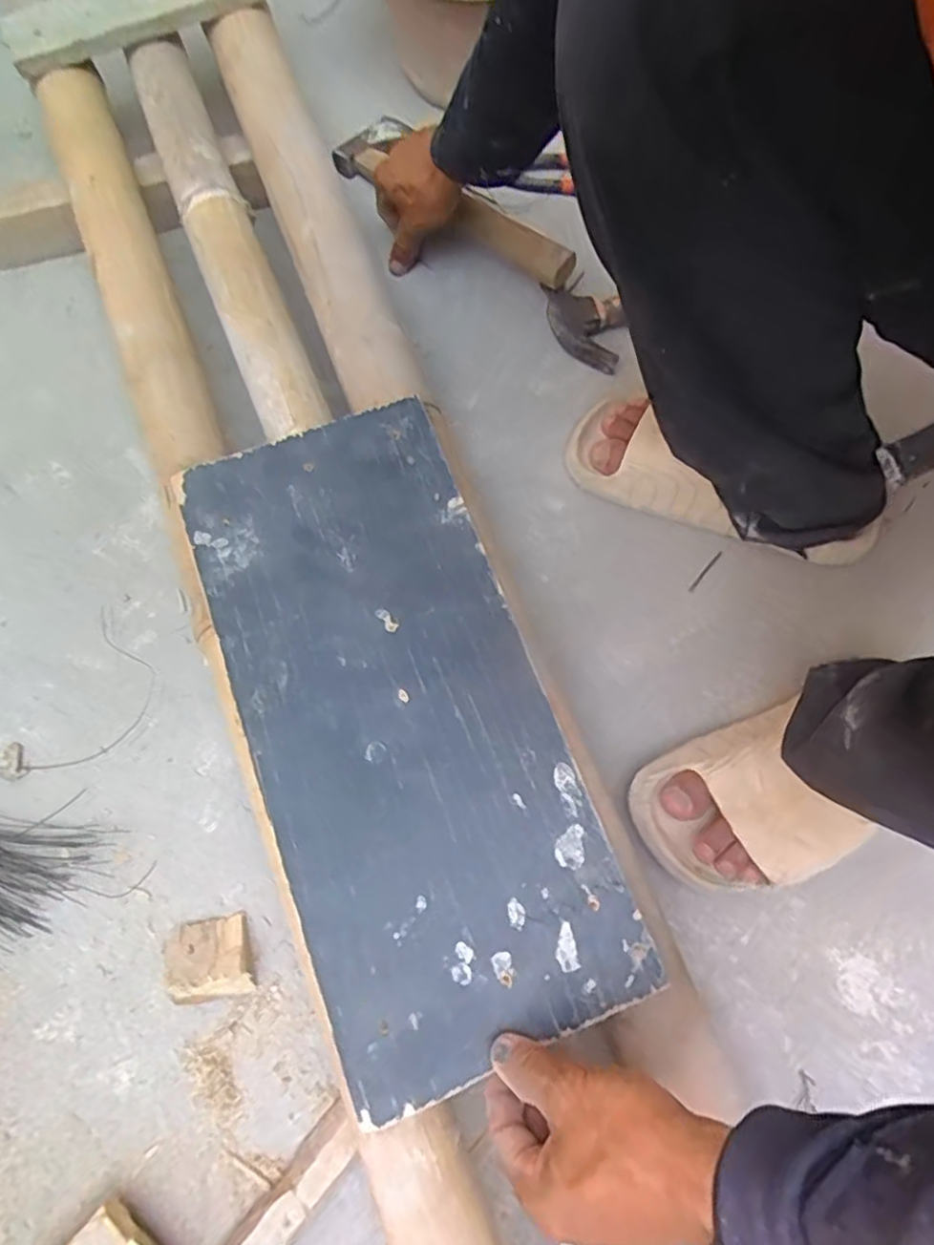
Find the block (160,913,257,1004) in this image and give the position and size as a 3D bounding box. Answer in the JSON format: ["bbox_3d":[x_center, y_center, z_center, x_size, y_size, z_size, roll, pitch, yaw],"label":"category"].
[{"bbox_3d":[-0.196,0.252,0.491,0.064,0.033,0.054,-9,73,-5],"label":"block"}]

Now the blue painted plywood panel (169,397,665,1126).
[{"bbox_3d":[-0.051,0.057,0.450,0.197,0.010,0.440,-20,75,-8],"label":"blue painted plywood panel"}]

